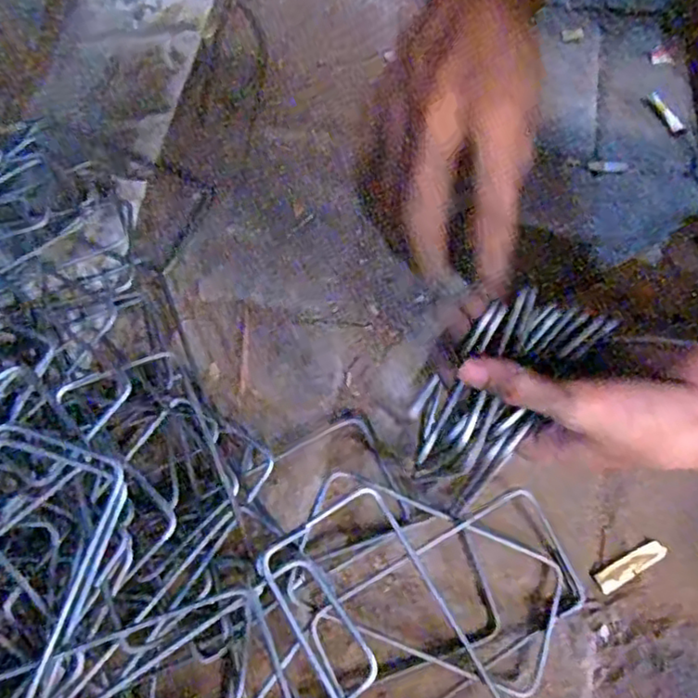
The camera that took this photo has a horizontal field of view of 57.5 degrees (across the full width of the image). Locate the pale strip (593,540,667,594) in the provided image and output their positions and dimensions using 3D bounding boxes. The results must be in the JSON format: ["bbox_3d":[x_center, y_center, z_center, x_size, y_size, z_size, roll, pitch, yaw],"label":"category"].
[{"bbox_3d":[0.221,0.169,0.498,0.060,0.004,0.017,-28,72,-8],"label":"pale strip"}]

